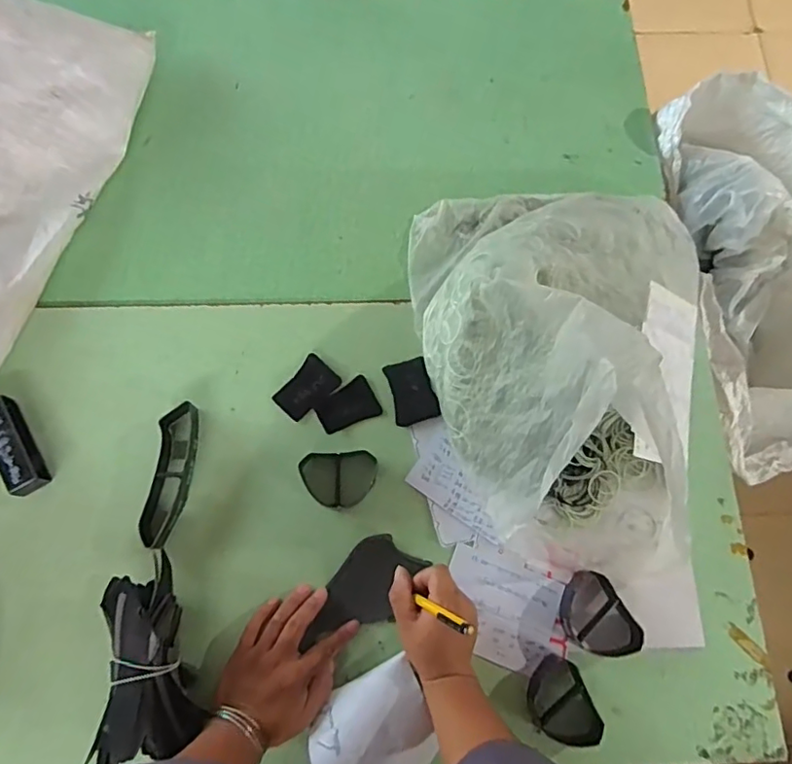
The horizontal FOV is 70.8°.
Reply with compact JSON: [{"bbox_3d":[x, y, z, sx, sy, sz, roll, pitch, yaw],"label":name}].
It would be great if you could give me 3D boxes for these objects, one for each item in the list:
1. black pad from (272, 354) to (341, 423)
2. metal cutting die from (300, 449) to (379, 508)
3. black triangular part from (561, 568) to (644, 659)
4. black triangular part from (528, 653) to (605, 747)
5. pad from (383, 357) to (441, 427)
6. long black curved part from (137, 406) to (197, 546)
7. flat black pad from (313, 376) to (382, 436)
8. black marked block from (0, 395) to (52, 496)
[{"bbox_3d":[-0.107,0.008,0.668,0.051,0.004,0.073,42,77,9],"label":"black pad"},{"bbox_3d":[-0.065,0.111,0.637,0.084,0.014,0.059,-3,75,-2],"label":"metal cutting die"},{"bbox_3d":[0.215,0.256,0.603,0.064,0.032,0.088,-28,77,-9],"label":"black triangular part"},{"bbox_3d":[0.168,0.330,0.576,0.061,0.034,0.083,-20,76,-7],"label":"black triangular part"},{"bbox_3d":[0.018,0.012,0.668,0.051,0.009,0.075,-17,76,-6],"label":"pad"},{"bbox_3d":[-0.248,0.104,0.622,0.037,0.035,0.152,5,74,0],"label":"long black curved part"},{"bbox_3d":[-0.059,0.029,0.664,0.070,0.005,0.050,-27,77,-9],"label":"flat black pad"},{"bbox_3d":[-0.426,0.069,0.619,0.033,0.032,0.111,-30,78,-9],"label":"black marked block"}]

